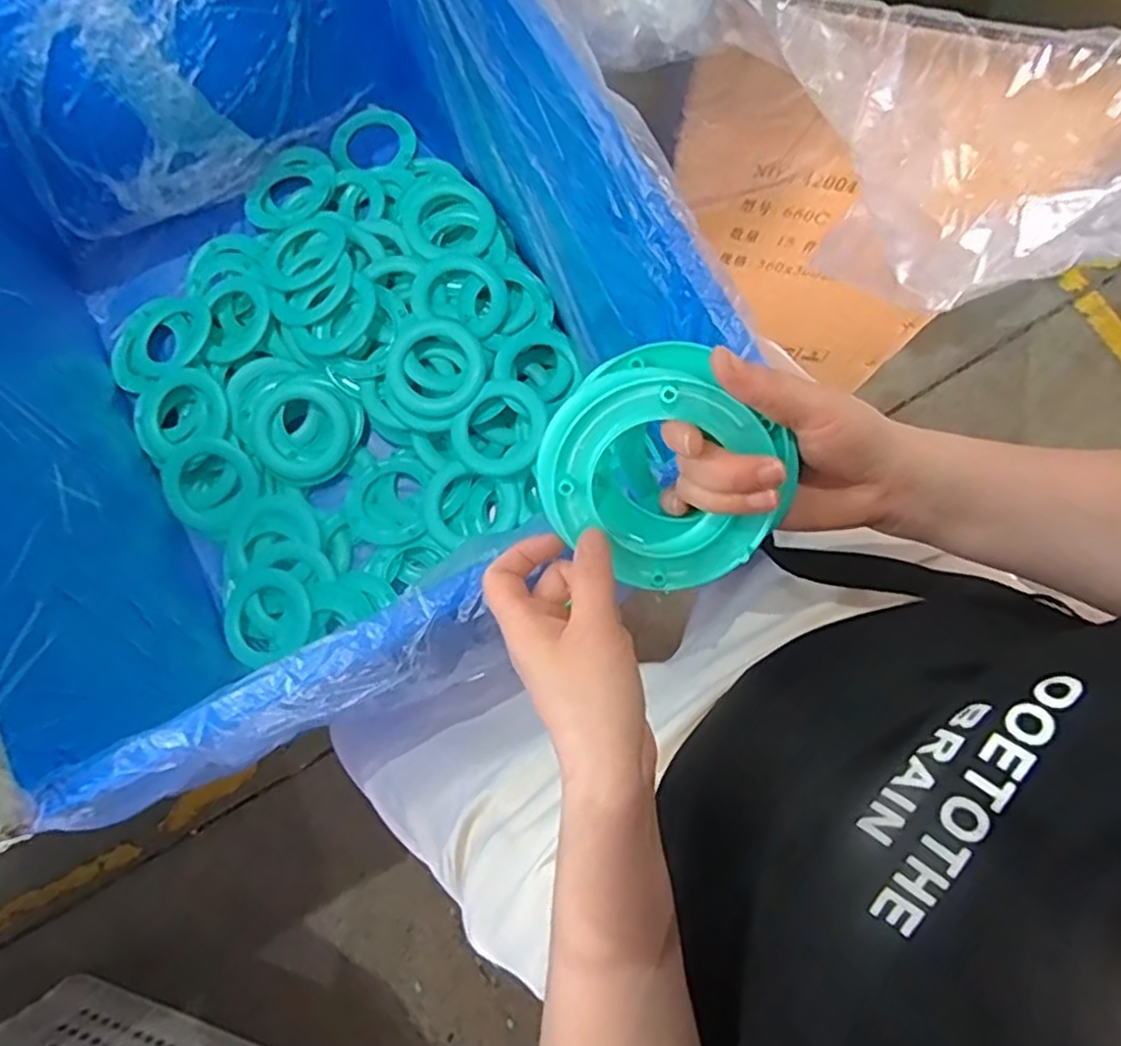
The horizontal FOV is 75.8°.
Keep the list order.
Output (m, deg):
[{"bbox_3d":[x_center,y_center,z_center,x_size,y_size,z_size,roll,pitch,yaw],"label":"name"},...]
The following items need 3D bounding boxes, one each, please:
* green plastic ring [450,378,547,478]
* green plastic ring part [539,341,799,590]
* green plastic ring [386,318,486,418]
[{"bbox_3d":[-0.065,-0.101,0.776,0.092,0.024,0.102,41,82,8],"label":"green plastic ring"},{"bbox_3d":[0.052,-0.026,0.363,0.118,0.053,0.117,1,103,4],"label":"green plastic ring part"},{"bbox_3d":[-0.134,-0.170,0.786,0.102,0.022,0.102,0,79,1],"label":"green plastic ring"}]

